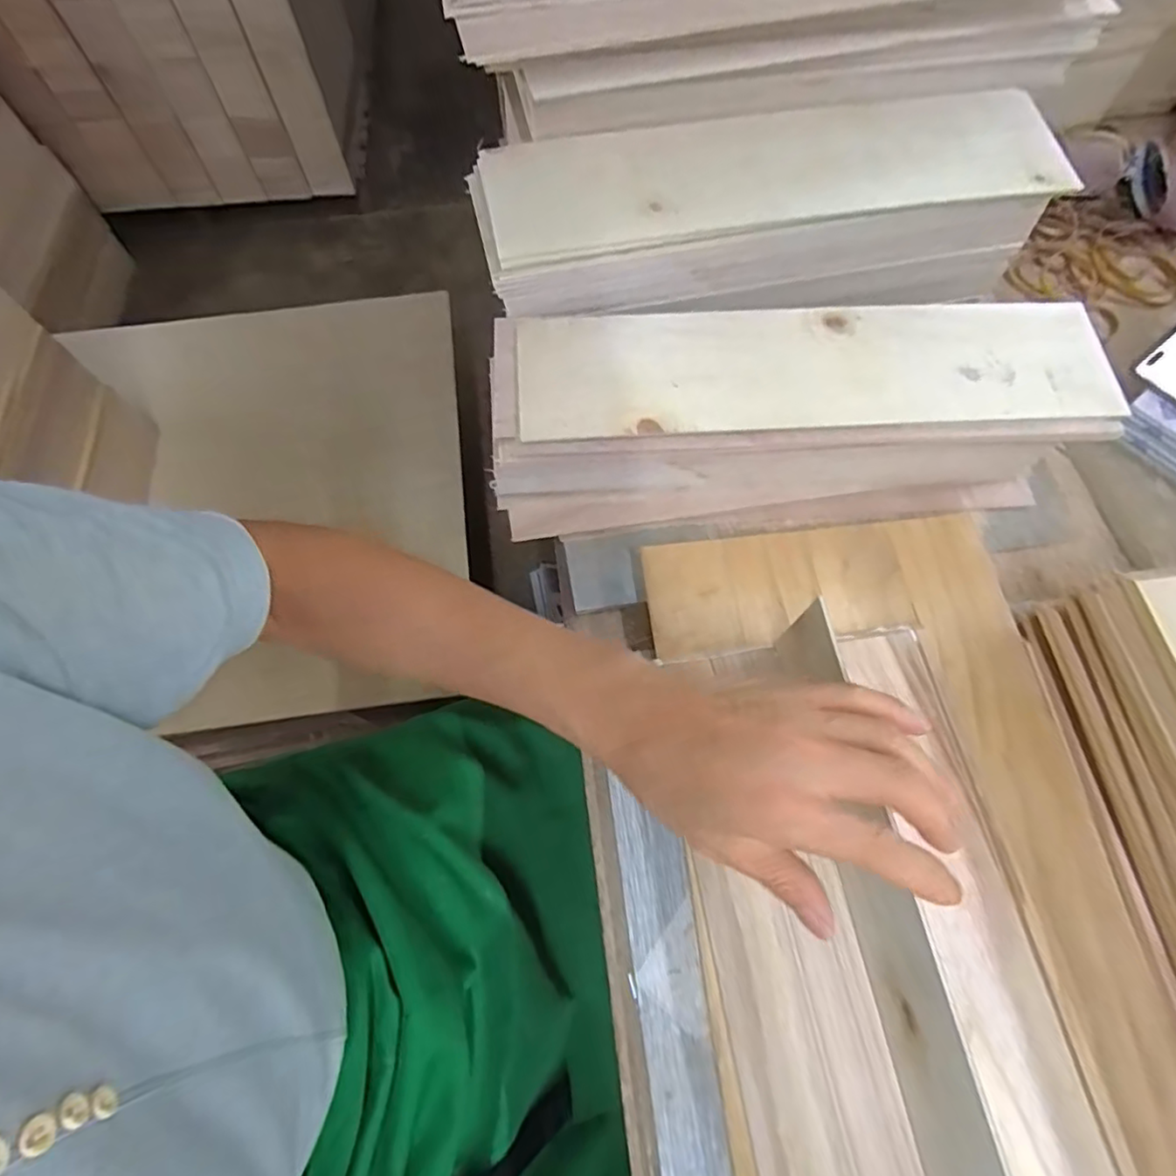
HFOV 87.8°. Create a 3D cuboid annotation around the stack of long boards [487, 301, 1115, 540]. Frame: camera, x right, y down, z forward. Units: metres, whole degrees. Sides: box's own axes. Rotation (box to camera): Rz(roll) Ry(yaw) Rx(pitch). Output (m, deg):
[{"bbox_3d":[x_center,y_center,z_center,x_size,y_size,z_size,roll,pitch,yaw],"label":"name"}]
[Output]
[{"bbox_3d":[0.137,-0.115,0.429,0.395,0.118,0.105,-4,68,-1],"label":"stack of long boards"}]

